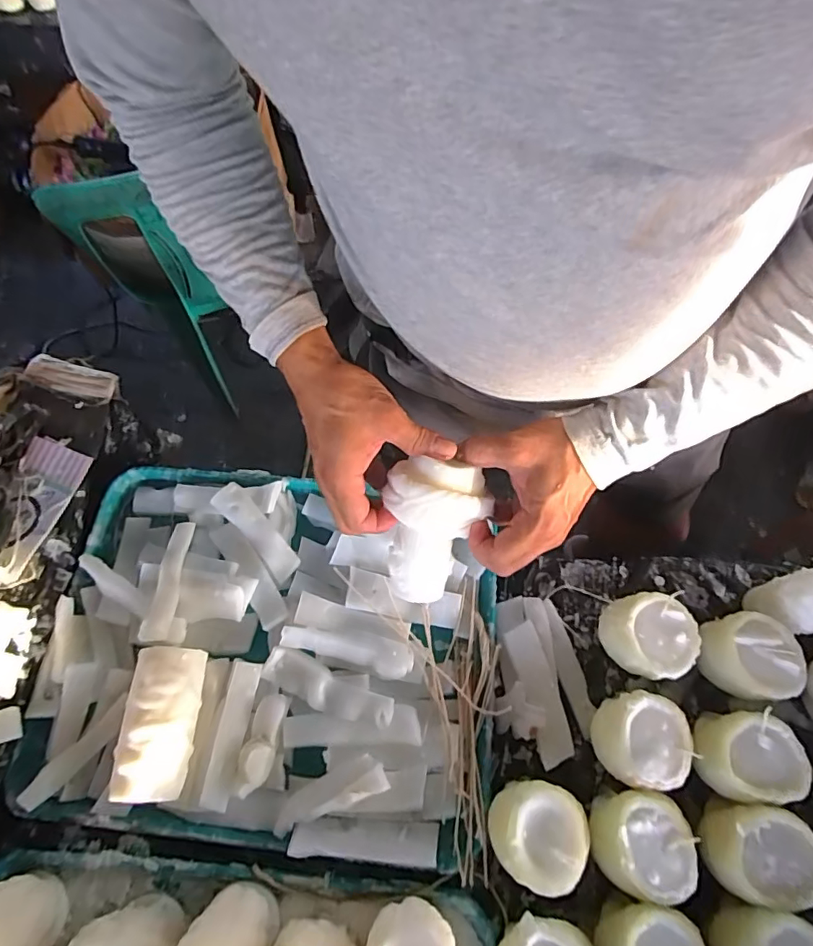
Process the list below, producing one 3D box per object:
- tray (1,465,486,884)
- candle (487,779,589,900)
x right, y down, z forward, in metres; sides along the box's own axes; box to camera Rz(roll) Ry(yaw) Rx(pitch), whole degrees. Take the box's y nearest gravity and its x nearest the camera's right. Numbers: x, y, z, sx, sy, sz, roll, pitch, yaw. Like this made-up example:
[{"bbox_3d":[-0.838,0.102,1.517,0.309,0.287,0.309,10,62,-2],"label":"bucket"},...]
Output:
[{"bbox_3d":[-0.135,0.157,0.495,0.438,0.064,0.342,5,66,6],"label":"tray"},{"bbox_3d":[0.108,0.293,0.419,0.074,0.055,0.072,17,68,11],"label":"candle"}]

